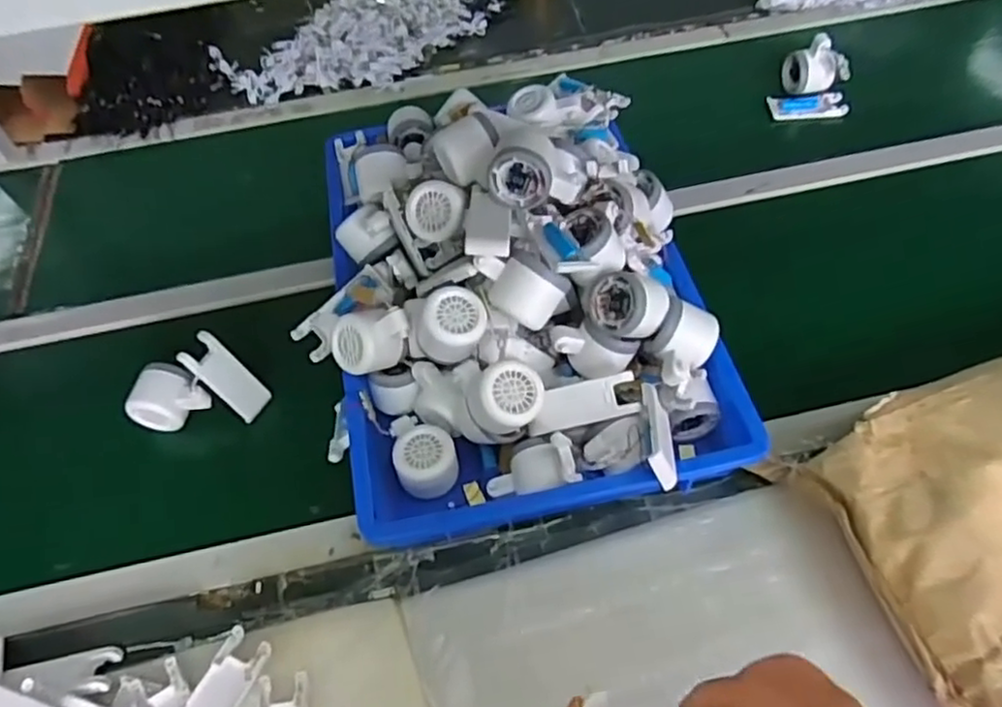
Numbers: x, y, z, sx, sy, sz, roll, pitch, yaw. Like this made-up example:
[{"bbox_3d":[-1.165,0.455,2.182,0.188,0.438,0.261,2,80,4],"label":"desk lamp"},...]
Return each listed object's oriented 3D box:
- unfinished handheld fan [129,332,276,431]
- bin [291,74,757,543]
[{"bbox_3d":[-0.319,0.044,0.699,0.119,0.102,0.058,-33,20,-1],"label":"unfinished handheld fan"},{"bbox_3d":[0.009,-0.107,0.685,0.395,0.189,0.522,-11,56,-4],"label":"bin"}]

